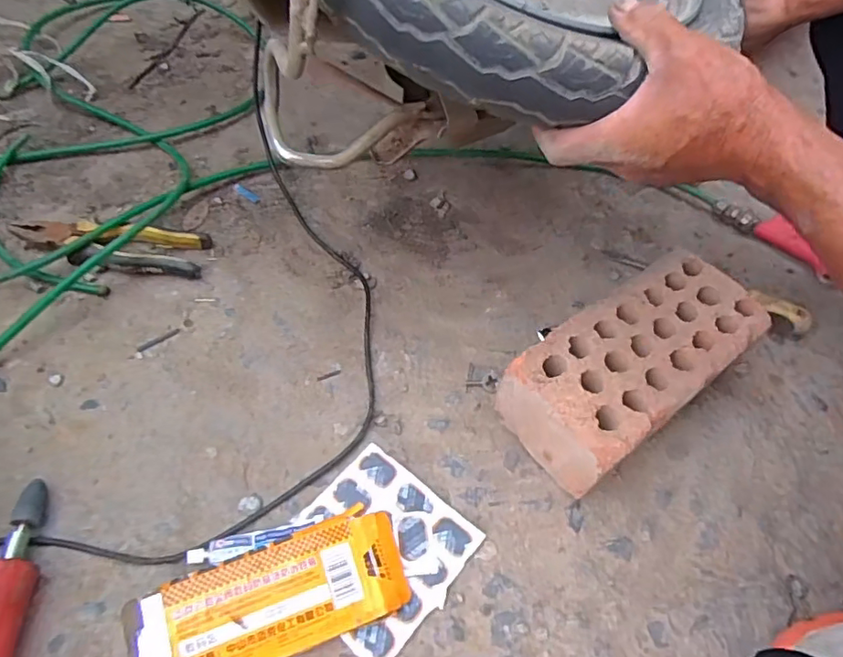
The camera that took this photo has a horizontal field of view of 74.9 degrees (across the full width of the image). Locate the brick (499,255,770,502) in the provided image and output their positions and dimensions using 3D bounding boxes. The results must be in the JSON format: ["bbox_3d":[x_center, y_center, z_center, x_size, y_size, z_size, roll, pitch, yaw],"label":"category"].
[{"bbox_3d":[0.186,0.033,0.492,0.225,0.091,0.105,-31,65,-22],"label":"brick"}]

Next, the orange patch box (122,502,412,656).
[{"bbox_3d":[-0.107,0.194,0.393,0.192,0.036,0.074,-17,60,-15],"label":"orange patch box"}]

